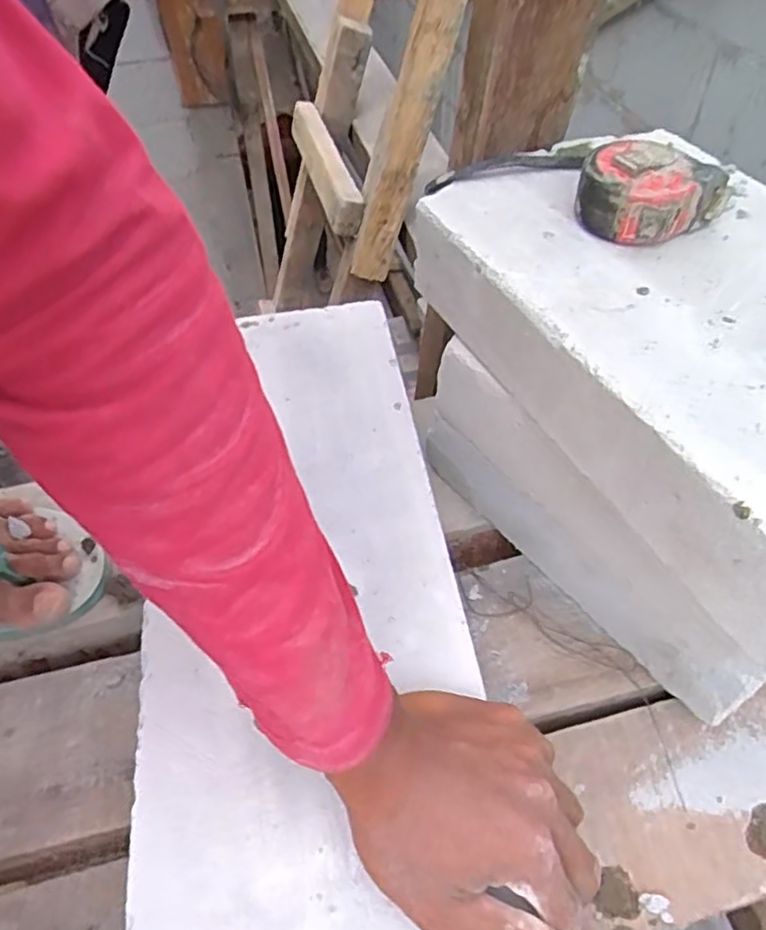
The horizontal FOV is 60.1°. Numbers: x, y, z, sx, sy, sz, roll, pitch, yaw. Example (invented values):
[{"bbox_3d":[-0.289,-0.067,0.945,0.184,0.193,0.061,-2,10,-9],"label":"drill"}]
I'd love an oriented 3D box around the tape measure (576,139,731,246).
[{"bbox_3d":[0.150,-0.163,0.390,0.068,0.037,0.070,-22,52,-16],"label":"tape measure"}]

